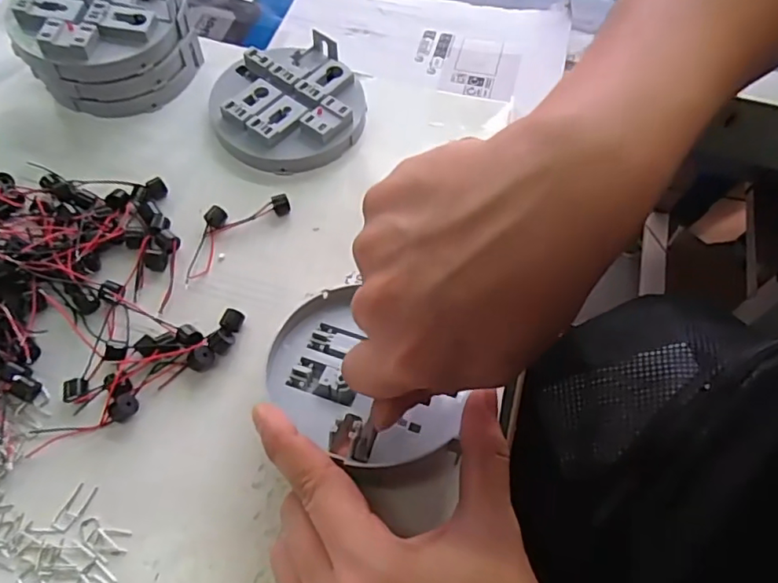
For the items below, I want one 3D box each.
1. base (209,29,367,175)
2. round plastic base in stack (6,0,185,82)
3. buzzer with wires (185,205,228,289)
[{"bbox_3d":[-0.068,-0.125,0.387,0.099,0.023,0.101,1,61,-2],"label":"base"},{"bbox_3d":[-0.191,-0.180,0.376,0.103,0.026,0.086,-21,72,-18],"label":"round plastic base in stack"},{"bbox_3d":[-0.111,-0.027,0.339,0.013,0.010,0.054,10,61,3],"label":"buzzer with wires"}]

